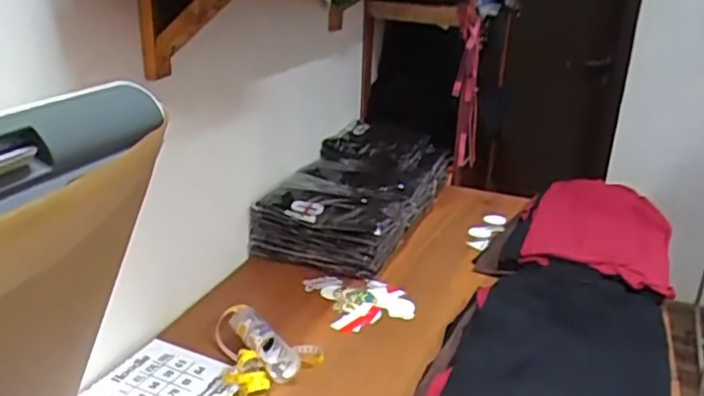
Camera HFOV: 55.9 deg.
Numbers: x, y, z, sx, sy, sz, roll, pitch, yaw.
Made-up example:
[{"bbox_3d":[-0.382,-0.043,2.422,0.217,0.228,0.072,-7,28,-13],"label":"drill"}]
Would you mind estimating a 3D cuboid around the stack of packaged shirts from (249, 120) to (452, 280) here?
[{"bbox_3d":[0.043,-0.025,1.689,0.302,0.175,0.680,12,22,19],"label":"stack of packaged shirts"}]

